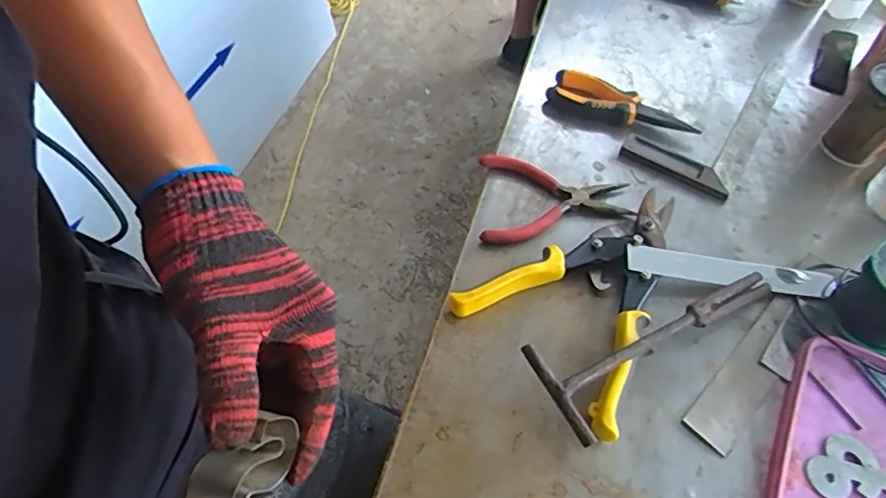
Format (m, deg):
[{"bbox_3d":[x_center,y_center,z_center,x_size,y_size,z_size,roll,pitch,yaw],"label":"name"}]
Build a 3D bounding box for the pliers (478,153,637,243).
[{"bbox_3d":[0.105,-0.051,0.537,0.140,0.012,0.102,0,56,-3],"label":"pliers"}]

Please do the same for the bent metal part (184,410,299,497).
[{"bbox_3d":[-0.098,0.107,0.275,0.035,0.042,0.049,12,56,5],"label":"bent metal part"}]

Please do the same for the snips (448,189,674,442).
[{"bbox_3d":[0.130,0.027,0.477,0.149,0.027,0.218,37,61,20],"label":"snips"}]

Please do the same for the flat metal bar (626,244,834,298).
[{"bbox_3d":[0.247,0.021,0.491,0.180,0.007,0.026,9,63,-4],"label":"flat metal bar"}]

